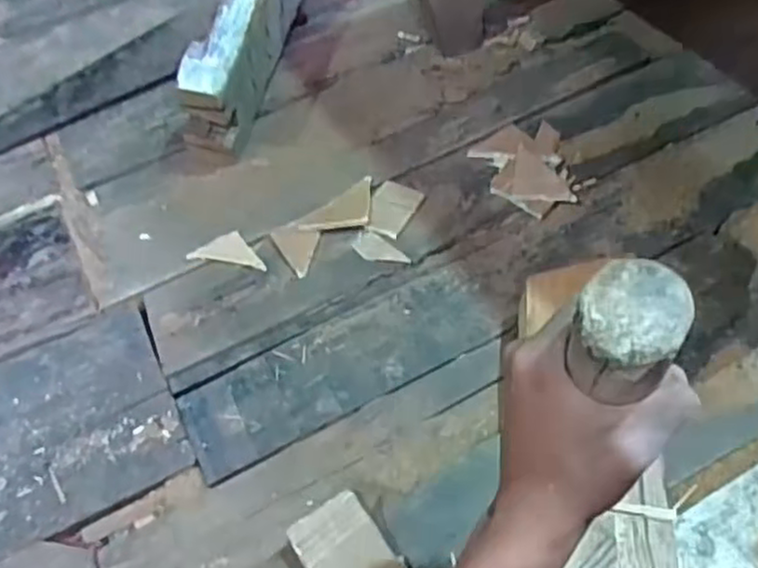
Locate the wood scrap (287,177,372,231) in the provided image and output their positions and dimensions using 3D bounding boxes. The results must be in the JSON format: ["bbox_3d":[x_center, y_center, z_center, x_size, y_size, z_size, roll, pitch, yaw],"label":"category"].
[{"bbox_3d":[-0.040,-0.074,0.765,0.094,0.009,0.048,-30,58,-16],"label":"wood scrap"}]

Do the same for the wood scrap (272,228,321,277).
[{"bbox_3d":[-0.091,-0.037,0.759,0.050,0.008,0.052,12,57,13],"label":"wood scrap"}]

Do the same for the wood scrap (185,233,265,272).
[{"bbox_3d":[-0.159,-0.036,0.761,0.085,0.006,0.040,6,56,8],"label":"wood scrap"}]

